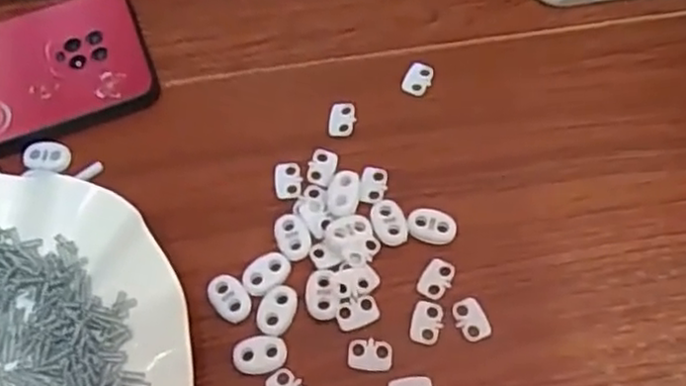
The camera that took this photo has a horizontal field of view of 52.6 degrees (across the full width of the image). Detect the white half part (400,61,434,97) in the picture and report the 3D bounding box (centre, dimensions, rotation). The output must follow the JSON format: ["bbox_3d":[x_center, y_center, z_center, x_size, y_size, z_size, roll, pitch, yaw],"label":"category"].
[{"bbox_3d":[0.039,-0.060,0.362,0.014,0.004,0.019,16,66,9],"label":"white half part"}]

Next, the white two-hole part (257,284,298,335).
[{"bbox_3d":[-0.029,0.051,0.306,0.015,0.004,0.023,18,66,10],"label":"white two-hole part"}]

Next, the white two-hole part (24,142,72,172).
[{"bbox_3d":[-0.146,-0.018,0.343,0.021,0.005,0.017,11,65,6],"label":"white two-hole part"}]

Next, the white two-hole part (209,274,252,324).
[{"bbox_3d":[-0.050,0.047,0.309,0.015,0.004,0.023,-35,68,-15],"label":"white two-hole part"}]

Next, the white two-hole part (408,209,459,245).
[{"bbox_3d":[0.042,0.015,0.323,0.022,0.004,0.016,11,65,6],"label":"white two-hole part"}]

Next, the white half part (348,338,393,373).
[{"bbox_3d":[0.012,0.069,0.297,0.019,0.004,0.013,5,64,4],"label":"white half part"}]

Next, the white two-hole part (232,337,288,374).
[{"bbox_3d":[-0.036,0.069,0.298,0.023,0.004,0.015,-7,64,-2],"label":"white two-hole part"}]

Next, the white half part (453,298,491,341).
[{"bbox_3d":[0.057,0.055,0.304,0.013,0.004,0.019,-23,66,-10],"label":"white half part"}]

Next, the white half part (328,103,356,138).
[{"bbox_3d":[0.000,-0.038,0.351,0.013,0.004,0.019,1,64,2],"label":"white half part"}]

